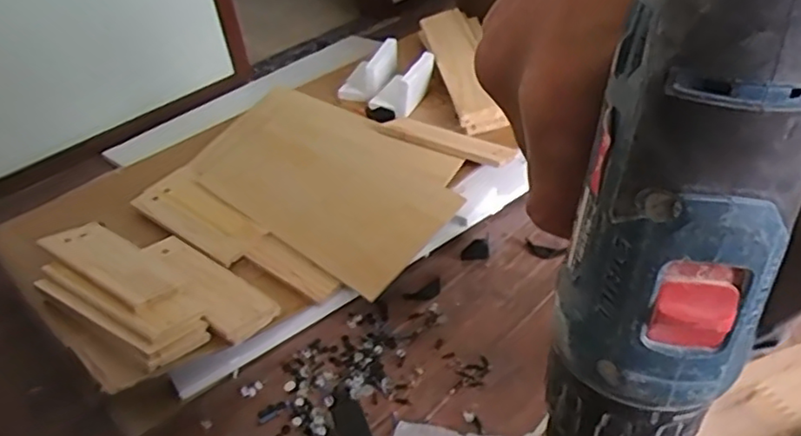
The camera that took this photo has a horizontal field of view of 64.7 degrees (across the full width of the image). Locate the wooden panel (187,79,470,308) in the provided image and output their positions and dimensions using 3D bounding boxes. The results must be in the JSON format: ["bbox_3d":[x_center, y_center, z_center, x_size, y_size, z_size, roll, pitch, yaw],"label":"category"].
[{"bbox_3d":[-0.172,-0.091,1.338,0.585,0.023,0.334,30,59,28],"label":"wooden panel"}]

